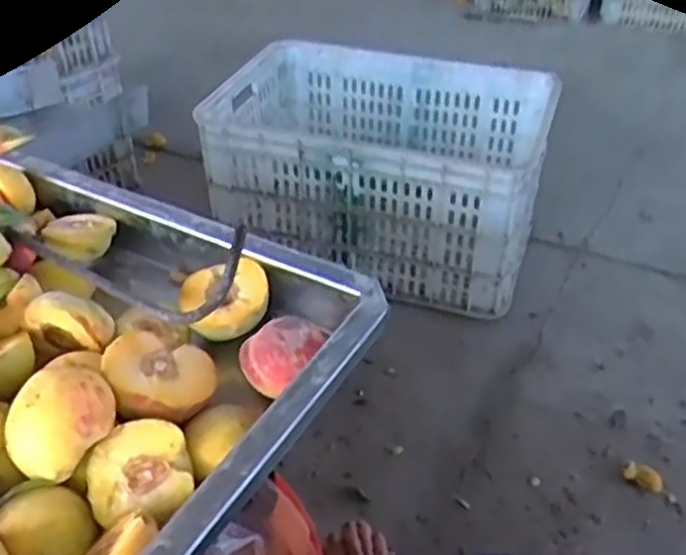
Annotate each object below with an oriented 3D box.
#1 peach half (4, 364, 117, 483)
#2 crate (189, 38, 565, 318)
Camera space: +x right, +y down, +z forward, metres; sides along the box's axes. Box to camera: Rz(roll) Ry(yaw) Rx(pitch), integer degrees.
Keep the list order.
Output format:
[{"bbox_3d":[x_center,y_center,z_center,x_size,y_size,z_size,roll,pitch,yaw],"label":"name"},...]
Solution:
[{"bbox_3d":[-0.169,0.084,0.446,0.062,0.038,0.058,0,38,0],"label":"peach half"},{"bbox_3d":[0.058,-0.183,1.252,0.527,0.252,0.314,14,40,16],"label":"crate"}]

